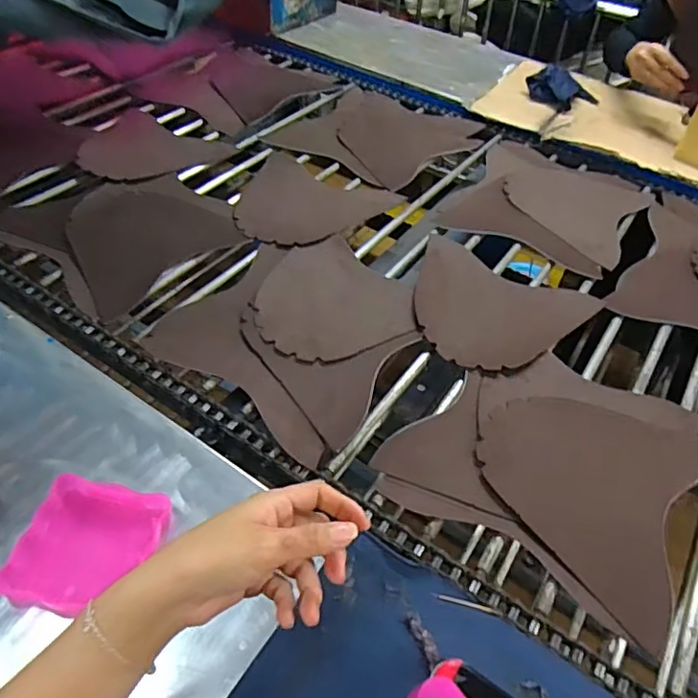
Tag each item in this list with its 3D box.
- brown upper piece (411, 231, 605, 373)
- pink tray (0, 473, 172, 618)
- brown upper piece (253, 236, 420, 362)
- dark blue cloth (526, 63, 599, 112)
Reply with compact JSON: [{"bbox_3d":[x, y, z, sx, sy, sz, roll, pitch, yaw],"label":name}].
[{"bbox_3d":[0.179,-0.056,0.743,0.237,0.010,0.218,28,49,18],"label":"brown upper piece"},{"bbox_3d":[-0.220,0.166,0.476,0.110,0.020,0.104,11,48,5],"label":"pink tray"},{"bbox_3d":[-0.027,-0.068,0.733,0.193,0.009,0.205,-19,52,-21],"label":"brown upper piece"},{"bbox_3d":[0.435,-0.533,1.139,0.146,0.054,0.103,19,49,12],"label":"dark blue cloth"}]

